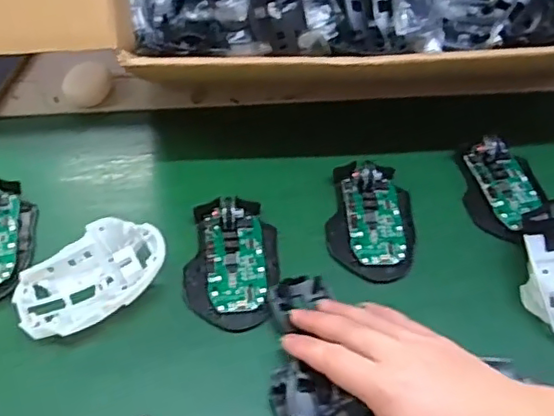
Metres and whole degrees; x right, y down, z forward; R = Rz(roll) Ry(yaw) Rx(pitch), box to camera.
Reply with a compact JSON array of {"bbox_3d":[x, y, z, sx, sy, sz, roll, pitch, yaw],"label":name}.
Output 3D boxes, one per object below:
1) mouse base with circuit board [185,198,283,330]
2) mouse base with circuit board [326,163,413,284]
[{"bbox_3d":[-0.036,0.041,0.473,0.076,0.023,0.113,-2,57,-6],"label":"mouse base with circuit board"},{"bbox_3d":[0.082,0.006,0.502,0.071,0.028,0.107,5,52,1],"label":"mouse base with circuit board"}]

